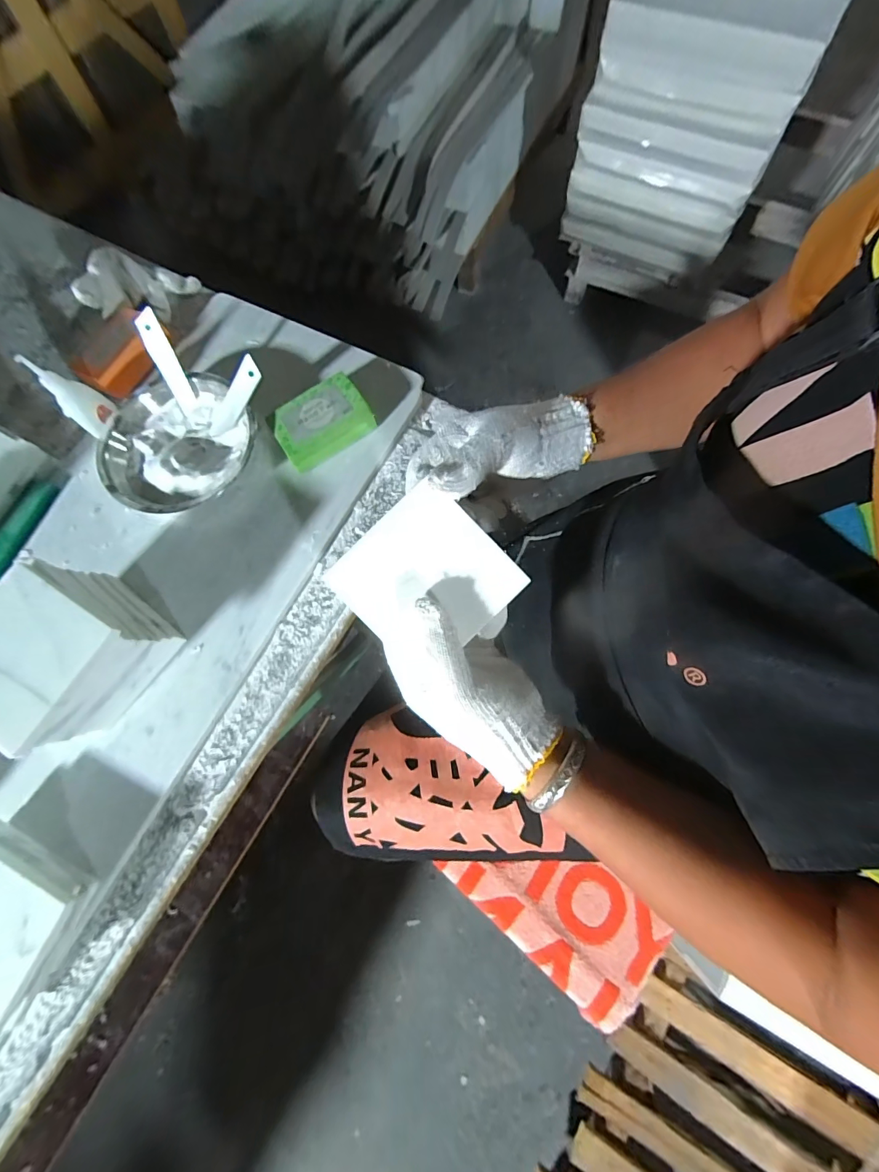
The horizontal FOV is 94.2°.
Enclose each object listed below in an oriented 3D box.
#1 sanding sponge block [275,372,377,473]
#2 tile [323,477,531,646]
[{"bbox_3d":[-0.119,-0.166,0.412,0.092,0.030,0.059,-32,75,-8],"label":"sanding sponge block"},{"bbox_3d":[-0.008,-0.005,0.274,0.098,0.004,0.098,-45,92,1],"label":"tile"}]

